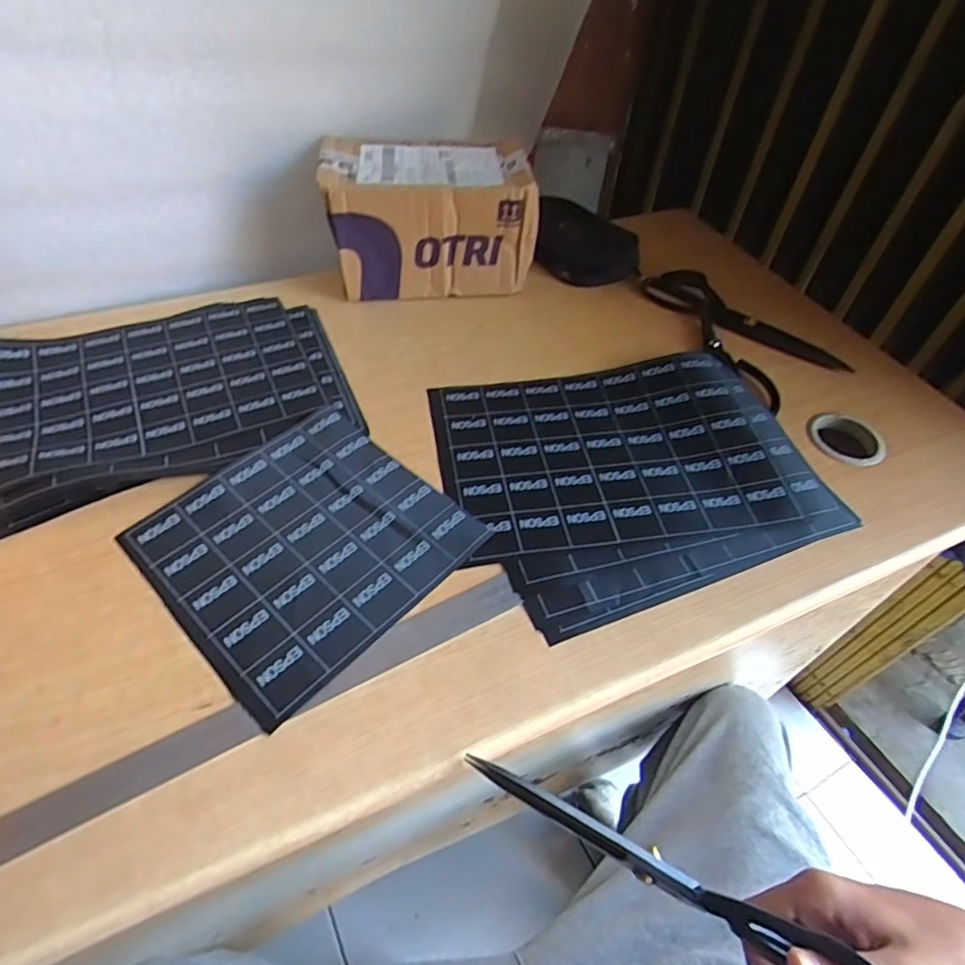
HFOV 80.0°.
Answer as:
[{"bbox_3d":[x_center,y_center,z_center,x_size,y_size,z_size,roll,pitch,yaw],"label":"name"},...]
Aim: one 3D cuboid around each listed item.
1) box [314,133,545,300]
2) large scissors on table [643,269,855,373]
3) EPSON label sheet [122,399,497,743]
[{"bbox_3d":[-0.060,-0.304,0.662,0.217,0.126,0.129,-5,51,-7],"label":"box"},{"bbox_3d":[0.295,-0.191,0.651,0.068,0.022,0.242,-32,59,-26],"label":"large scissors on table"},{"bbox_3d":[-0.138,0.043,0.451,0.207,0.004,0.206,37,58,24],"label":"EPSON label sheet"}]

